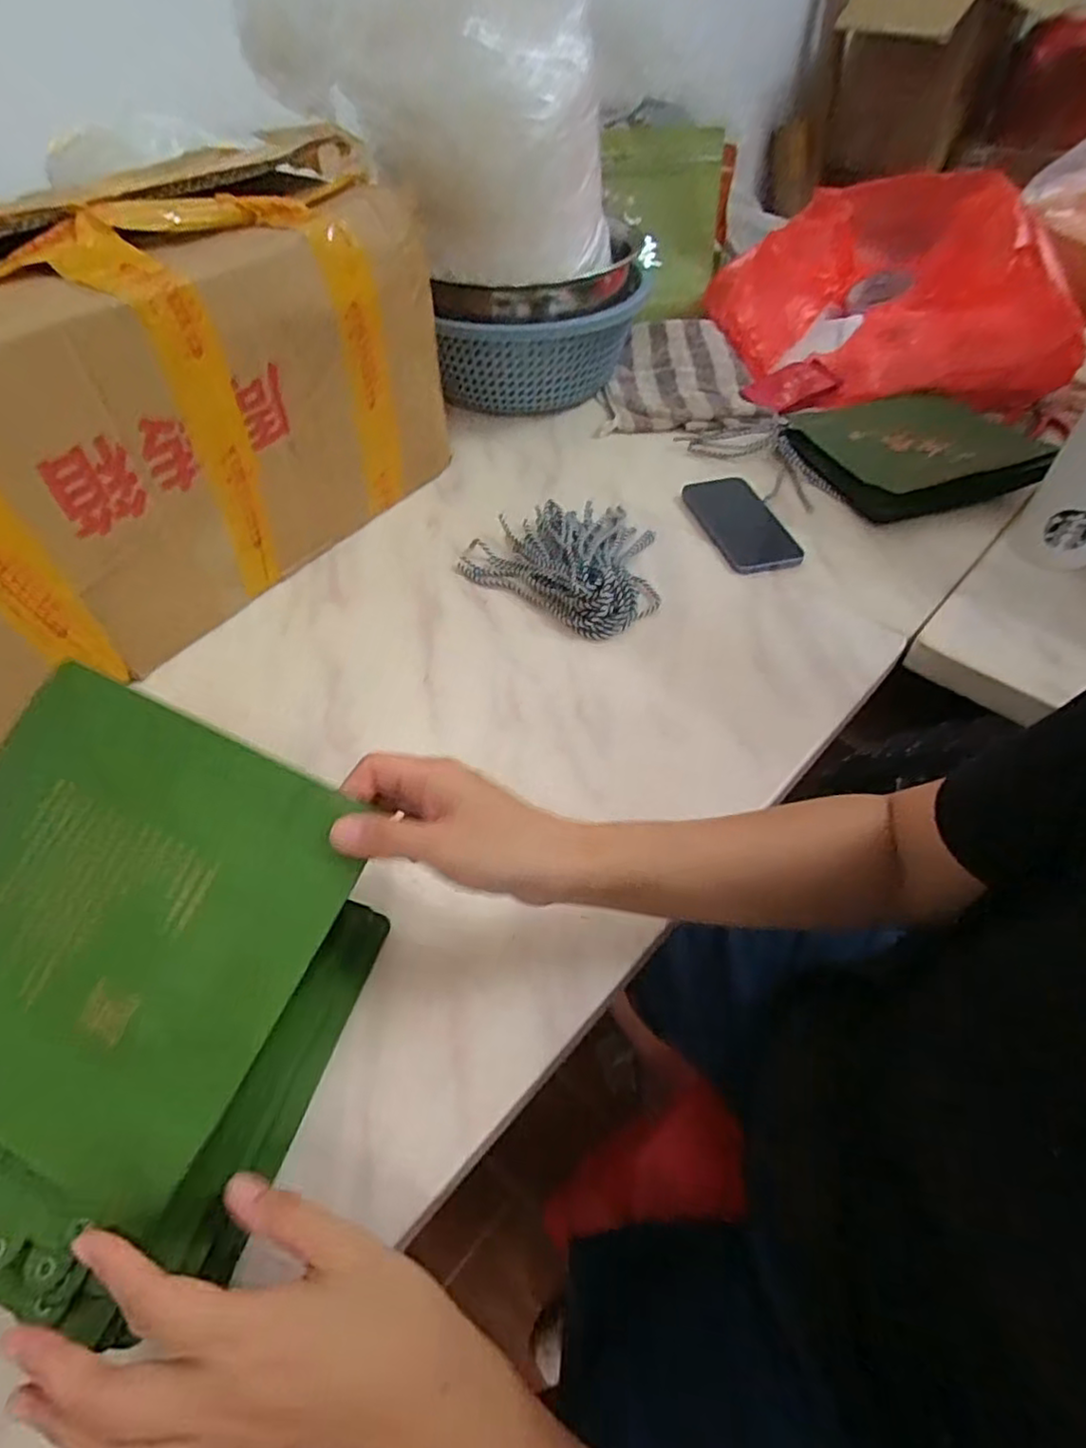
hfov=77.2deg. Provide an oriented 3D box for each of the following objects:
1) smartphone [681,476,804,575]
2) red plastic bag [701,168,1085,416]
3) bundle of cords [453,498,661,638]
[{"bbox_3d":[0.199,-0.207,0.684,0.070,0.009,0.156,-11,51,-8],"label":"smartphone"},{"bbox_3d":[0.447,-0.575,0.889,0.420,0.152,0.365,-2,50,0],"label":"red plastic bag"},{"bbox_3d":[0.033,-0.163,0.635,0.179,0.032,0.158,31,57,24],"label":"bundle of cords"}]

